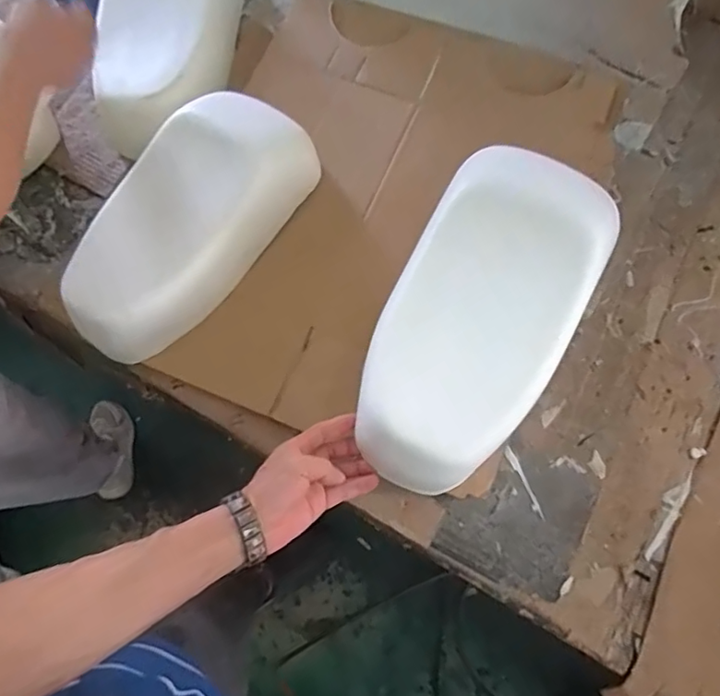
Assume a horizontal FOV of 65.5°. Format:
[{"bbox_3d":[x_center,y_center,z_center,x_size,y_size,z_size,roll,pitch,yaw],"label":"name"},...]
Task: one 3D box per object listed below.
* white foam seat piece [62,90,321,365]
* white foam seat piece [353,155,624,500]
[{"bbox_3d":[-0.215,-0.151,0.685,0.171,0.094,0.342,36,77,13],"label":"white foam seat piece"},{"bbox_3d":[0.115,-0.030,0.544,0.170,0.066,0.339,26,90,10],"label":"white foam seat piece"}]

